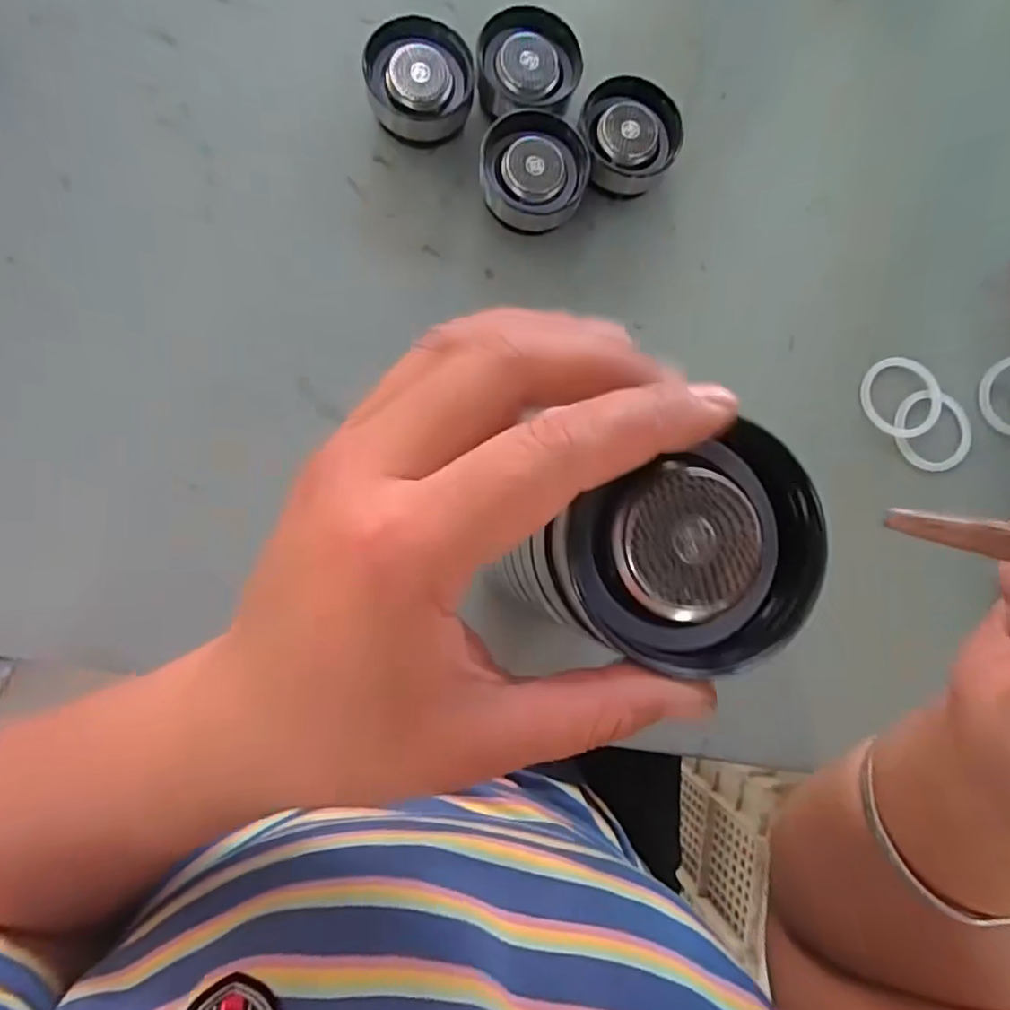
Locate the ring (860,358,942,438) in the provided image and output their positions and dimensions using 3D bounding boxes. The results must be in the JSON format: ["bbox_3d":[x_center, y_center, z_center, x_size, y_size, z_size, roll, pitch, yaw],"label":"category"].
[{"bbox_3d":[0.285,-0.077,0.412,0.059,0.007,0.058,1,84,-8],"label":"ring"}]

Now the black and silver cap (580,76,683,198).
[{"bbox_3d":[0.080,-0.243,0.387,0.068,0.039,0.056,-7,85,-8],"label":"black and silver cap"}]

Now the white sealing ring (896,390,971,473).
[{"bbox_3d":[0.305,-0.055,0.409,0.060,0.010,0.055,1,84,-8],"label":"white sealing ring"}]

